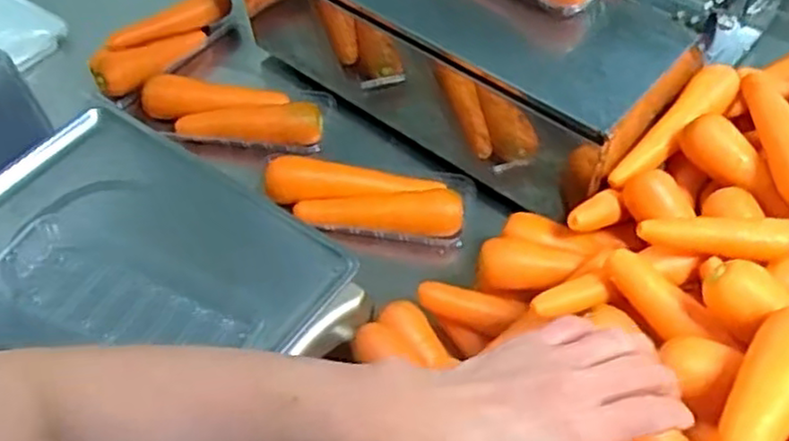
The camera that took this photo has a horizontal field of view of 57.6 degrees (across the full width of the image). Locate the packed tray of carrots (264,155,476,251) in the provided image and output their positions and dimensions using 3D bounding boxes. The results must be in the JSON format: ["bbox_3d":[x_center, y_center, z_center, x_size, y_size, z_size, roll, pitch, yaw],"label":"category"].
[{"bbox_3d":[-0.026,-0.026,0.742,0.212,0.044,0.081,4,53,7],"label":"packed tray of carrots"}]

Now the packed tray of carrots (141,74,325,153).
[{"bbox_3d":[-0.180,-0.122,0.805,0.212,0.041,0.075,8,54,10],"label":"packed tray of carrots"}]

